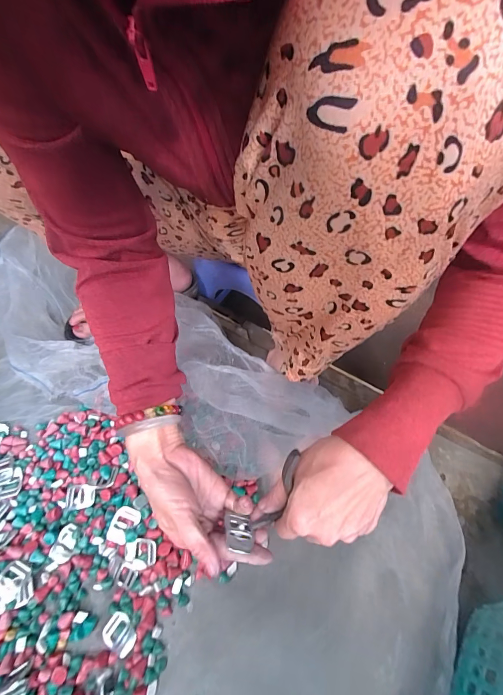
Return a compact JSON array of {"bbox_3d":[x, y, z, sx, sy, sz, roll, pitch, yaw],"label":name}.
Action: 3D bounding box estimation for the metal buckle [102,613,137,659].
[{"bbox_3d":[-0.143,0.314,0.373,0.038,0.007,0.029,27,62,19],"label":"metal buckle"}]

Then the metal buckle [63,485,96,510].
[{"bbox_3d":[-0.222,0.193,0.438,0.039,0.010,0.027,-3,57,1],"label":"metal buckle"}]

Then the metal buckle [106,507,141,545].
[{"bbox_3d":[-0.153,0.212,0.403,0.027,0.007,0.041,15,59,12],"label":"metal buckle"}]

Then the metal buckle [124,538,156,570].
[{"bbox_3d":[-0.131,0.242,0.398,0.038,0.007,0.032,4,71,4],"label":"metal buckle"}]

